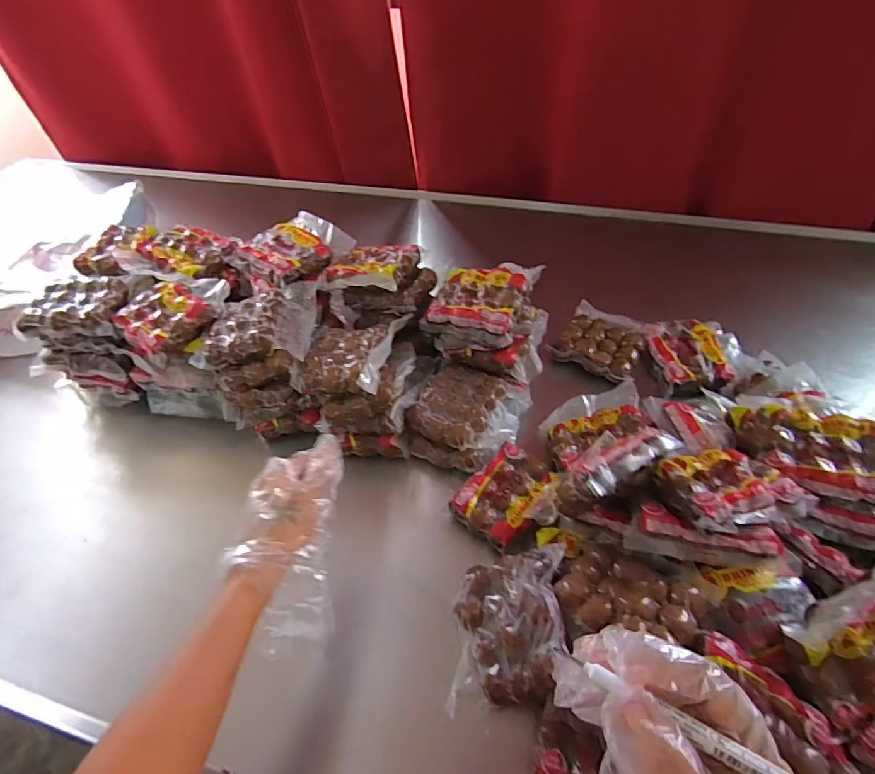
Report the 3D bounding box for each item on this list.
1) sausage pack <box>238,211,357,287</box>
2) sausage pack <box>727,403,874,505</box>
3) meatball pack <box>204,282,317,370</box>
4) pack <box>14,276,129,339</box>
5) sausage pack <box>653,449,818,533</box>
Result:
[{"bbox_3d":[-0.216,-0.212,0.726,0.123,0.033,0.136,30,59,27],"label":"sausage pack"},{"bbox_3d":[0.406,0.063,0.520,0.137,0.044,0.109,15,53,17],"label":"sausage pack"},{"bbox_3d":[-0.230,-0.086,0.637,0.123,0.043,0.131,-5,50,1],"label":"meatball pack"},{"bbox_3d":[-0.495,-0.111,0.668,0.127,0.033,0.094,-1,50,5],"label":"pack"},{"bbox_3d":[0.285,0.097,0.479,0.123,0.029,0.099,-13,28,-17],"label":"sausage pack"}]

